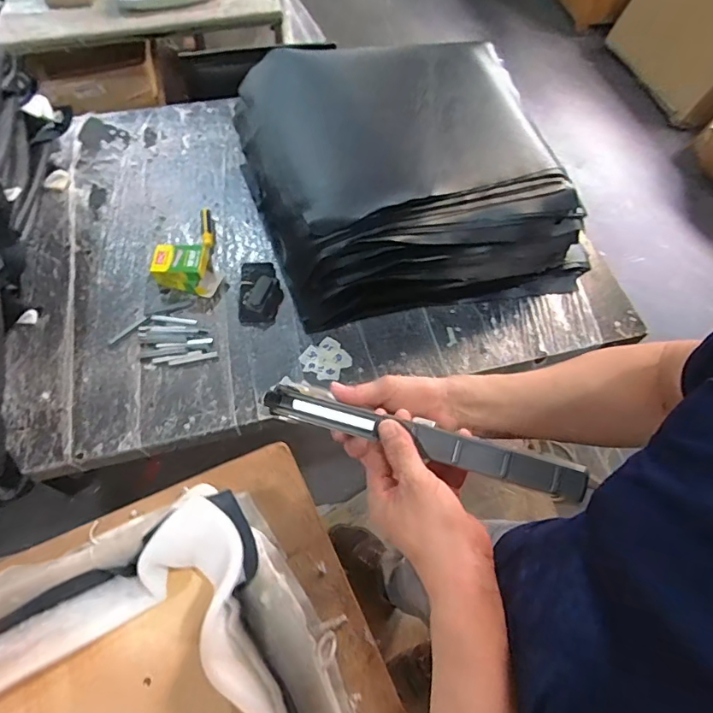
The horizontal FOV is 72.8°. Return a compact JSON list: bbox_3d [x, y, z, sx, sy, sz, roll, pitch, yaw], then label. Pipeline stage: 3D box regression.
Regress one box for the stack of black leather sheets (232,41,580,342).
[{"bbox_3d":[0.120,-0.438,1.141,0.715,0.312,0.636,-12,62,-9],"label":"stack of black leather sheets"}]

